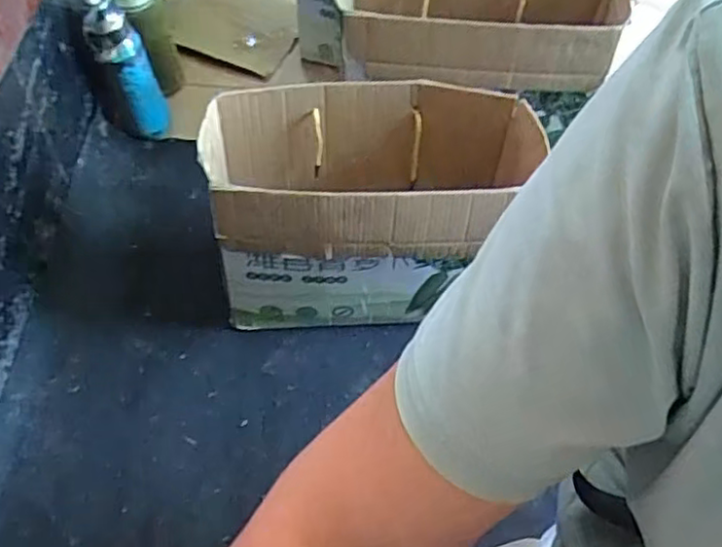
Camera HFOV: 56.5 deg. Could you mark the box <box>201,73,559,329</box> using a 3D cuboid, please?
[{"bbox_3d":[0.004,-0.069,0.828,0.342,0.272,0.188,0,56,-4],"label":"box"}]

